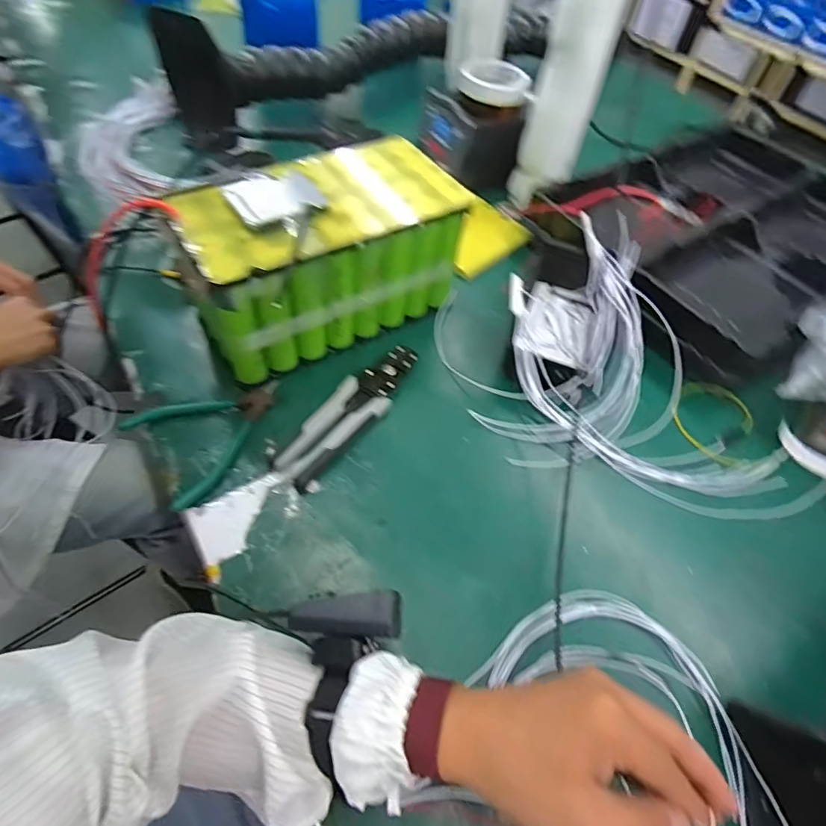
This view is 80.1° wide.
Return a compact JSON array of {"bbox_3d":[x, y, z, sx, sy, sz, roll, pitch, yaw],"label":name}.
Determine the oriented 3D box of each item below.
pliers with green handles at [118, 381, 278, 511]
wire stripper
[{"bbox_3d":[-0.186,0.013,0.469,0.135,0.019,0.102,-35,65,-25],"label":"pliers with green handles"},{"bbox_3d":[-0.059,-0.006,0.498,0.052,0.013,0.197,34,60,17],"label":"wire stripper"}]

